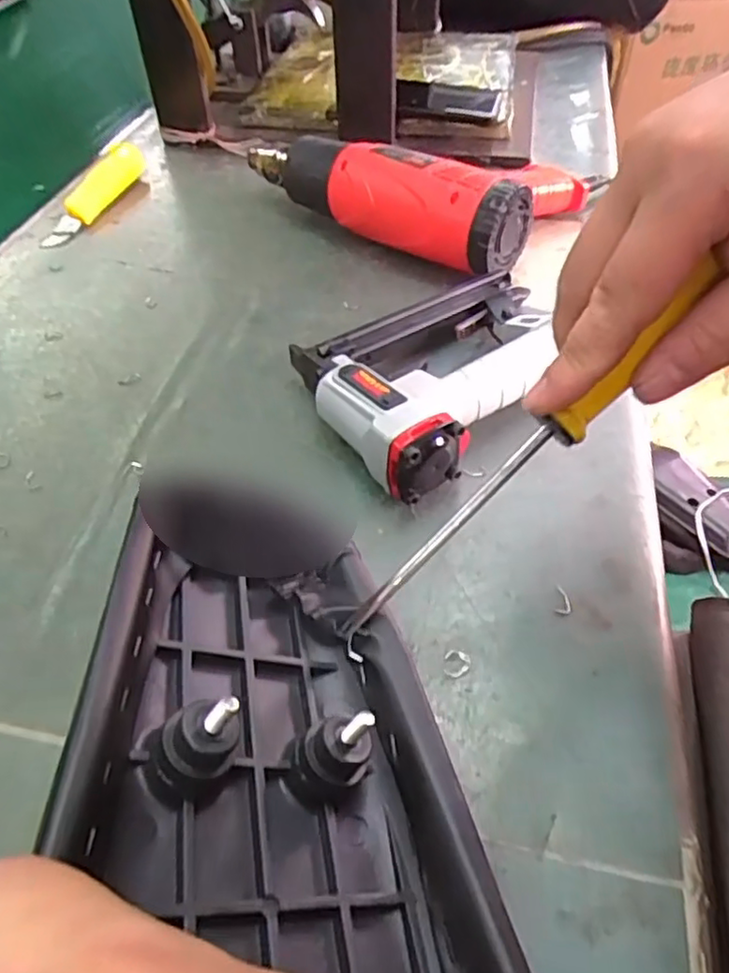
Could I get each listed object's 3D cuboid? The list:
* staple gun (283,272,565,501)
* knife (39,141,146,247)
[{"bbox_3d":[0.058,-0.076,0.405,0.183,0.049,0.135,-25,53,-20],"label":"staple gun"},{"bbox_3d":[-0.249,-0.283,0.609,0.038,0.020,0.185,7,49,7],"label":"knife"}]

